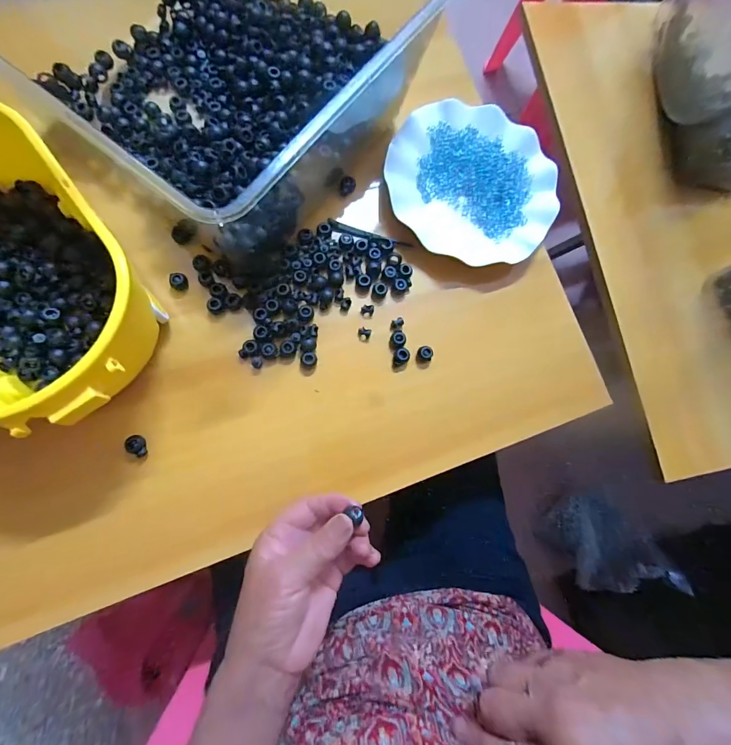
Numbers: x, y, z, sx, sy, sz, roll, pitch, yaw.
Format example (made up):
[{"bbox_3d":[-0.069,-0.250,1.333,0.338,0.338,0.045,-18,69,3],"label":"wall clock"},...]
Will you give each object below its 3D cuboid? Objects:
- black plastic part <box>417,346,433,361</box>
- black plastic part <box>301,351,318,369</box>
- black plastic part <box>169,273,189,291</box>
[{"bbox_3d":[0.059,-0.019,0.381,0.015,0.011,0.013,22,77,-3],"label":"black plastic part"},{"bbox_3d":[-0.053,-0.012,0.365,0.015,0.010,0.015,2,79,-8],"label":"black plastic part"},{"bbox_3d":[-0.174,-0.085,0.361,0.015,0.009,0.014,-12,85,-7],"label":"black plastic part"}]

